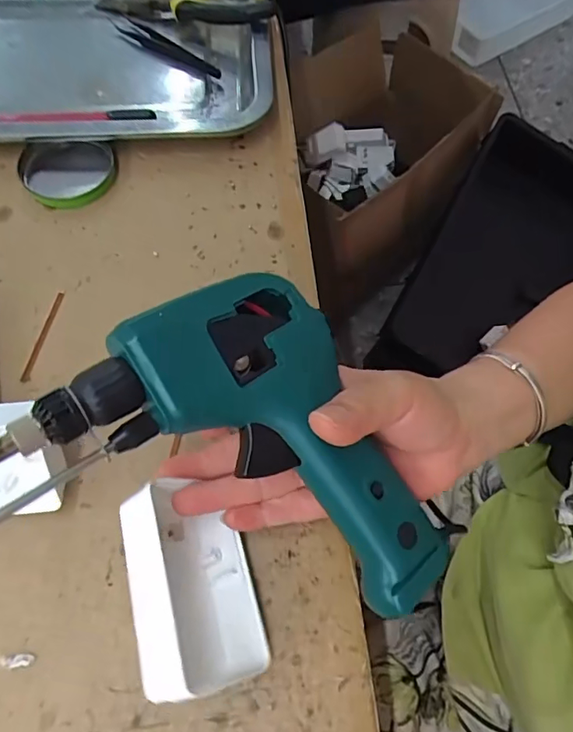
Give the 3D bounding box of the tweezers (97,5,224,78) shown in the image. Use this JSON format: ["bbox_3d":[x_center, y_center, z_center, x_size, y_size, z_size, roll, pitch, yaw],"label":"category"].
[{"bbox_3d":[-0.109,-0.269,0.428,0.133,0.010,0.016,35,69,12],"label":"tweezers"}]

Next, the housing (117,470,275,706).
[{"bbox_3d":[-0.047,0.103,0.243,0.031,0.057,0.087,-31,62,28],"label":"housing"}]

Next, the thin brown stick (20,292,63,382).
[{"bbox_3d":[-0.152,-0.019,0.320,0.005,0.005,0.062,11,66,2],"label":"thin brown stick"}]

